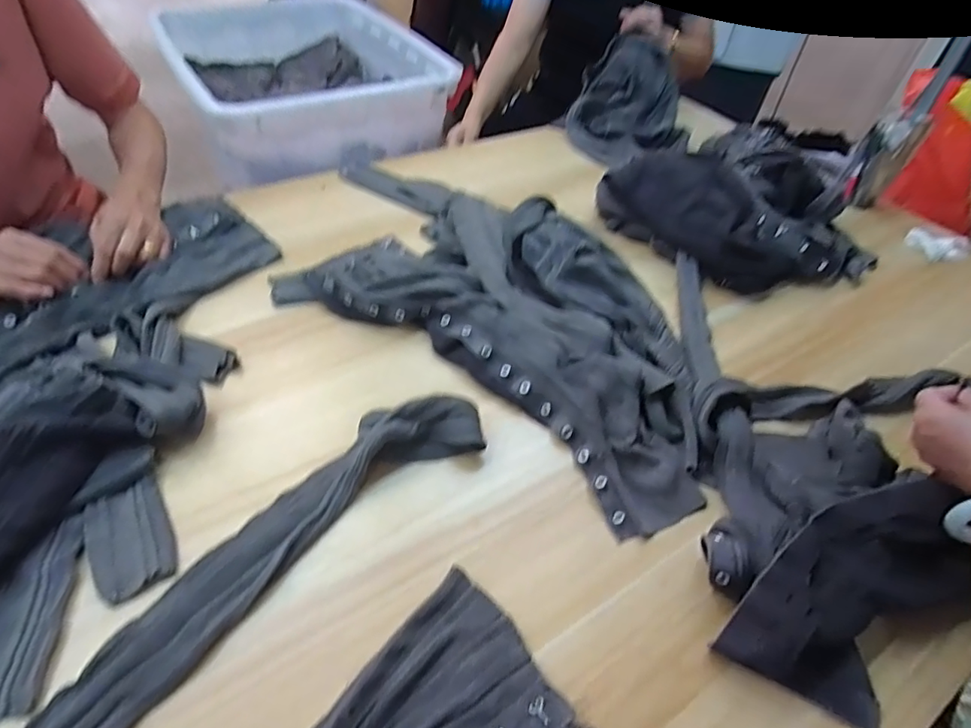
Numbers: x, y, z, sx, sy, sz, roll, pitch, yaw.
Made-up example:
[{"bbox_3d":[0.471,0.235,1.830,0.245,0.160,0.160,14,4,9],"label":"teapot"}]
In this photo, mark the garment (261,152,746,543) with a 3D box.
[{"bbox_3d":[-0.006,-0.105,0.686,0.688,0.057,0.382,28,51,19],"label":"garment"}]

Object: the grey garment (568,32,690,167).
[{"bbox_3d":[0.297,-0.521,1.049,0.241,0.143,0.243,15,48,9],"label":"grey garment"}]

